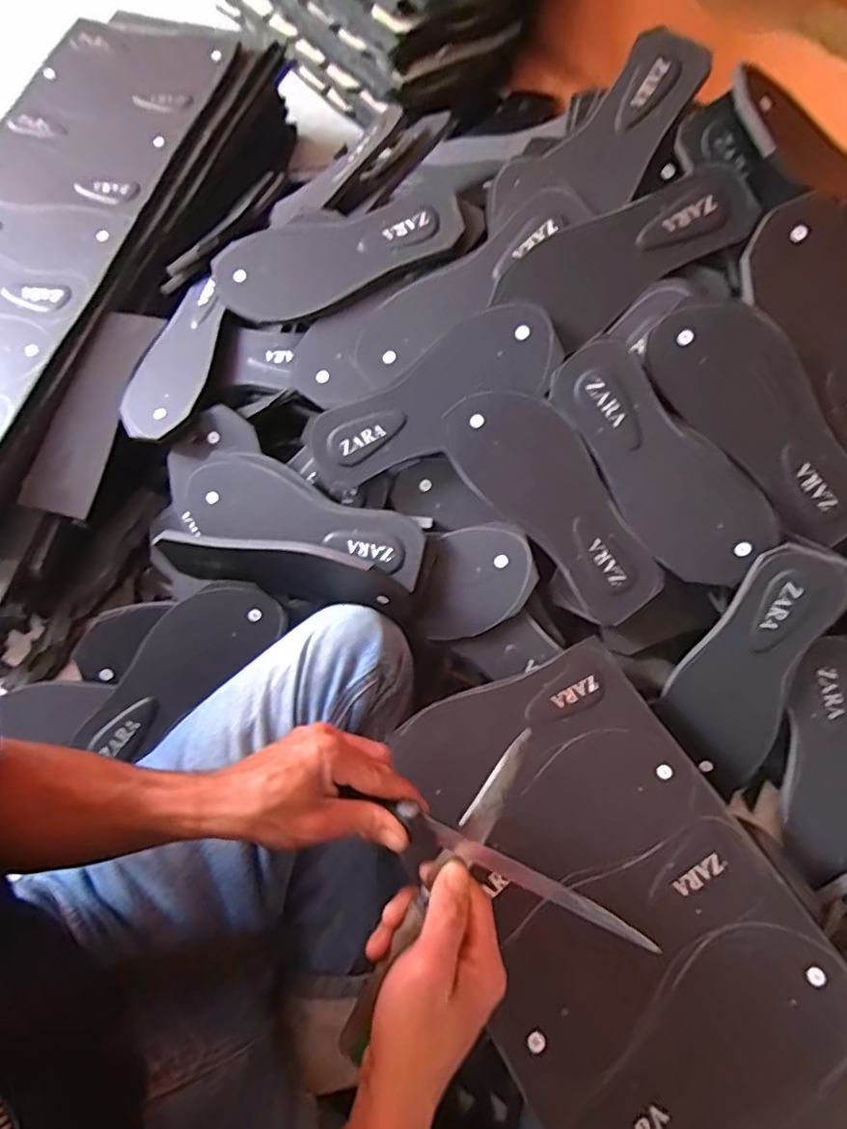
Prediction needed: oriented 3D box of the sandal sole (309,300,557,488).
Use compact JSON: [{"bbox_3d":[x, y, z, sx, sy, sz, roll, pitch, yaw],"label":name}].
[{"bbox_3d":[0.005,-0.156,0.536,0.246,0.016,0.083,-27,98,11],"label":"sandal sole"}]

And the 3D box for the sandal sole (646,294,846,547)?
[{"bbox_3d":[0.301,-0.124,0.502,0.099,0.016,0.245,-38,91,6],"label":"sandal sole"}]

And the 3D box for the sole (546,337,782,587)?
[{"bbox_3d":[0.208,-0.086,0.511,0.096,0.010,0.241,-42,89,16],"label":"sole"}]

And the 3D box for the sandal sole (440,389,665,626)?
[{"bbox_3d":[0.124,-0.060,0.529,0.097,0.012,0.245,-41,90,12],"label":"sandal sole"}]

